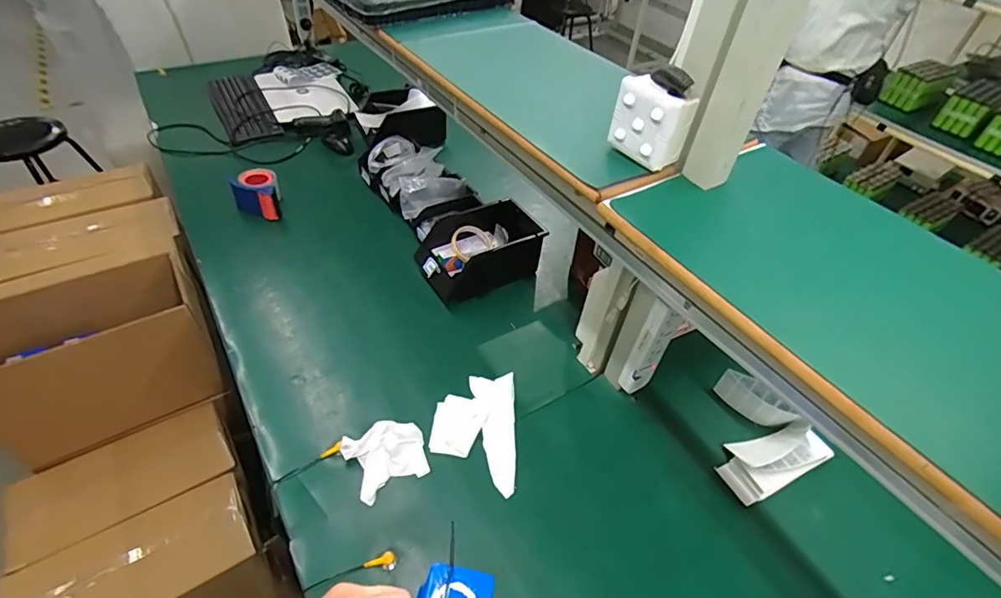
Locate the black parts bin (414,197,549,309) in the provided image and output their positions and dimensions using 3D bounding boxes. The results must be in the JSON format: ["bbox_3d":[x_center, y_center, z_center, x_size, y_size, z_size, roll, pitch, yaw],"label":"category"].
[{"bbox_3d":[-0.044,-0.107,1.095,0.267,0.107,0.174,-18,52,-23],"label":"black parts bin"}]

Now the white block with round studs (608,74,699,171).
[{"bbox_3d":[0.183,-0.218,0.607,0.044,0.087,0.084,-27,53,-27],"label":"white block with round studs"}]

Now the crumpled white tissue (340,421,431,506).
[{"bbox_3d":[-0.178,0.245,0.780,0.117,0.025,0.106,-22,53,-25],"label":"crumpled white tissue"}]

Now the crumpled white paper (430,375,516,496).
[{"bbox_3d":[-0.044,0.217,0.834,0.136,0.014,0.212,4,46,-3],"label":"crumpled white paper"}]

